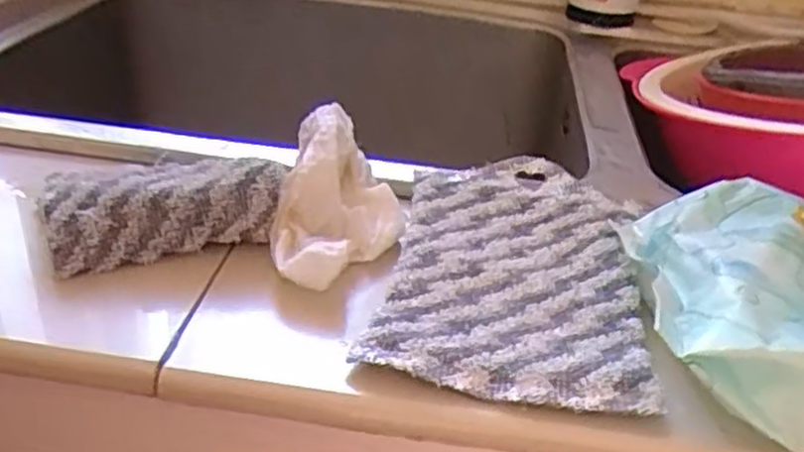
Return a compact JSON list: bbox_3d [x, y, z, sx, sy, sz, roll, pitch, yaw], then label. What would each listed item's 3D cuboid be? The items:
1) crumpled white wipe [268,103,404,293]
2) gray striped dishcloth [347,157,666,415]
[{"bbox_3d":[-0.022,-0.017,0.275,0.044,0.036,0.078,4,32,-2],"label":"crumpled white wipe"},{"bbox_3d":[0.041,0.013,0.269,0.086,0.014,0.129,9,32,7],"label":"gray striped dishcloth"}]

